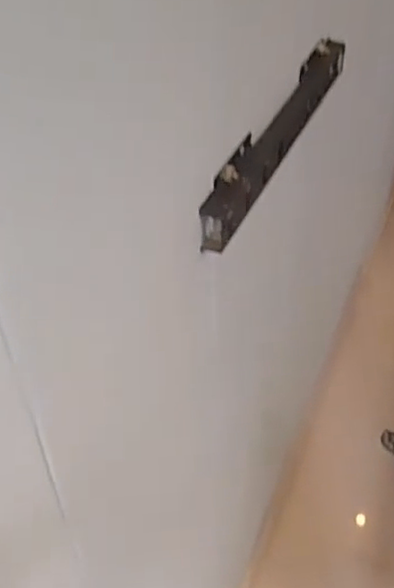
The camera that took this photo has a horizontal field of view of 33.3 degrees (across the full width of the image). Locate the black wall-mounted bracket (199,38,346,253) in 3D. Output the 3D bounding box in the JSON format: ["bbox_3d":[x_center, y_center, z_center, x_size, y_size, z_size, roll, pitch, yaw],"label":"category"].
[{"bbox_3d":[0.107,-0.206,0.778,0.037,0.058,0.438,15,46,18],"label":"black wall-mounted bracket"}]

